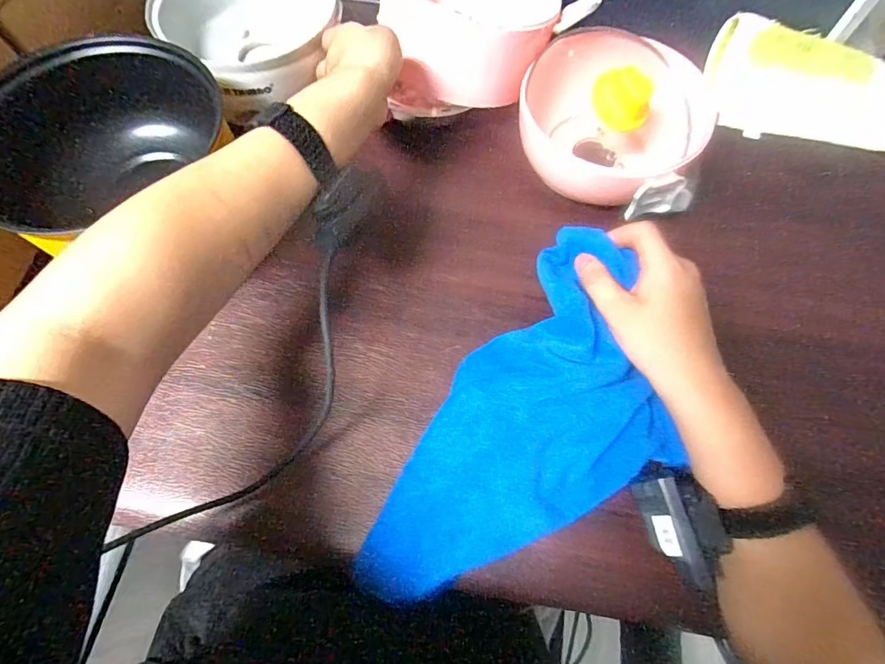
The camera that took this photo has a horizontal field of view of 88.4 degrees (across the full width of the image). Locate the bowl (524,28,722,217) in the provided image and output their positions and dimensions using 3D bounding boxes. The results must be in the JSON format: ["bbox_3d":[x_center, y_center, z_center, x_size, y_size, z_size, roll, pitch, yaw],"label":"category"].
[{"bbox_3d":[0.153,-0.187,0.419,0.150,0.084,0.164,1,66,-2],"label":"bowl"}]

